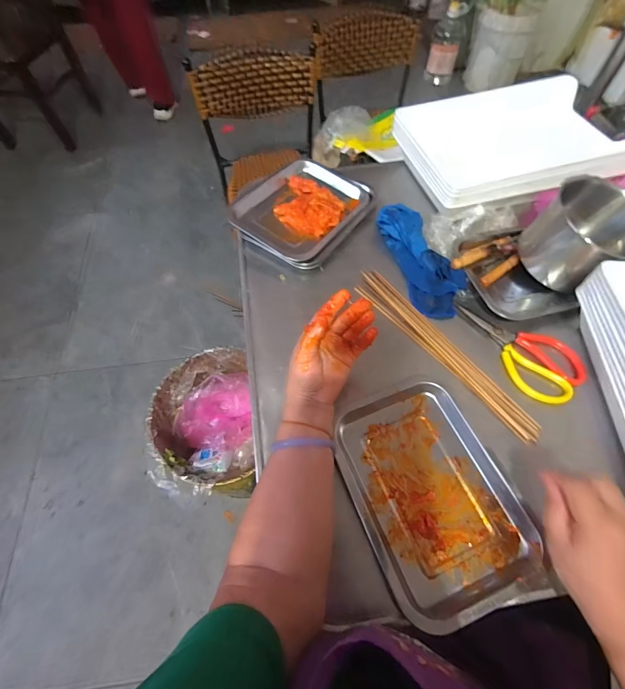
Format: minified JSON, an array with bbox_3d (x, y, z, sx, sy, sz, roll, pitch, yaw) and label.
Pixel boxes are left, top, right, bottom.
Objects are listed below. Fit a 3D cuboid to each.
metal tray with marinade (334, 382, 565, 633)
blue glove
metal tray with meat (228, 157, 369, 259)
[{"bbox_3d":[0.140,0.178,0.413,0.175,0.025,0.253,-21,62,-11],"label":"metal tray with marinade"},{"bbox_3d":[0.189,-0.152,0.583,0.086,0.034,0.237,-11,61,-5],"label":"blue glove"},{"bbox_3d":[-0.017,-0.259,0.645,0.194,0.038,0.246,31,65,17],"label":"metal tray with meat"}]

